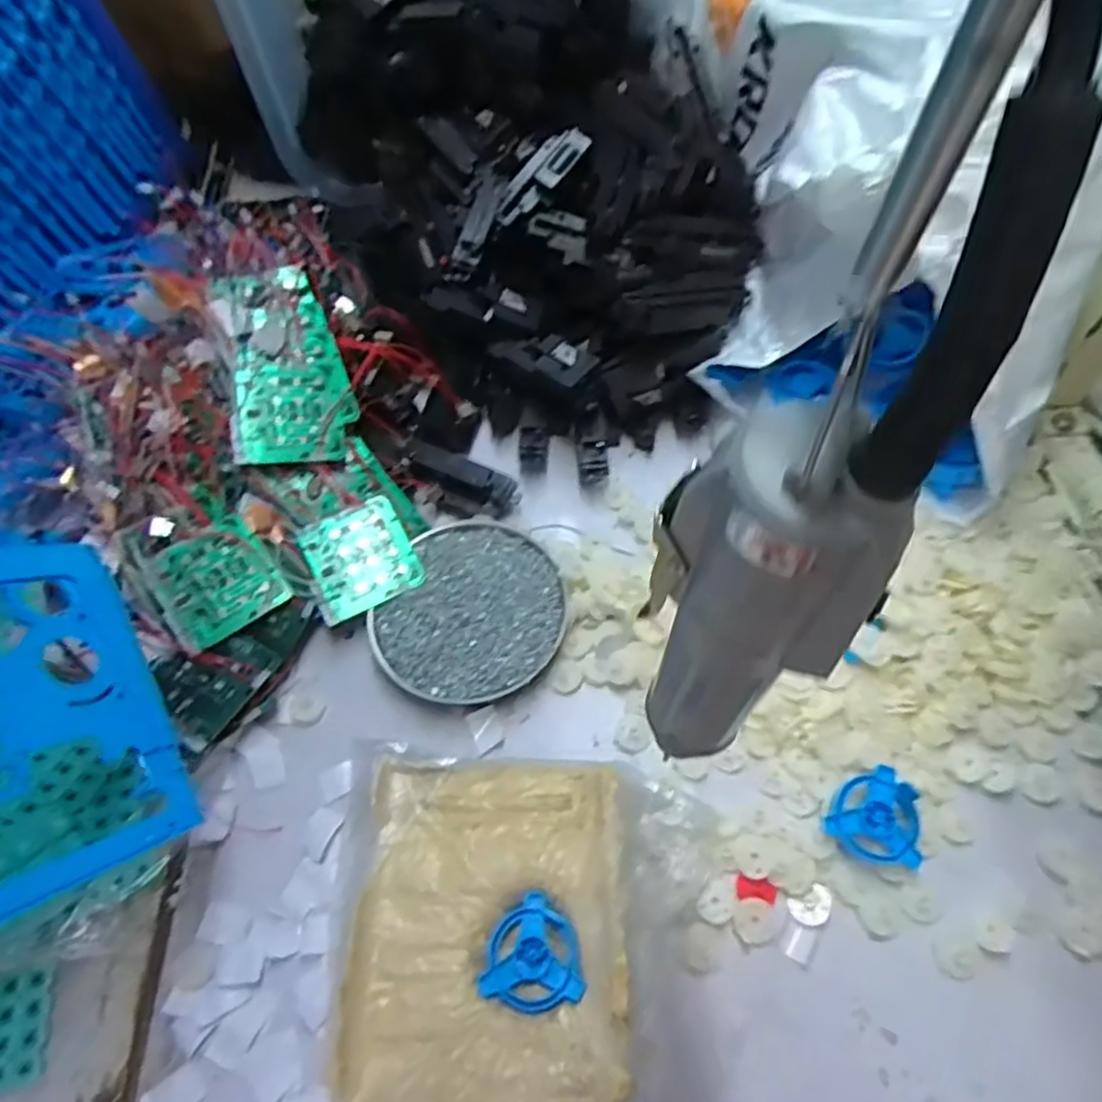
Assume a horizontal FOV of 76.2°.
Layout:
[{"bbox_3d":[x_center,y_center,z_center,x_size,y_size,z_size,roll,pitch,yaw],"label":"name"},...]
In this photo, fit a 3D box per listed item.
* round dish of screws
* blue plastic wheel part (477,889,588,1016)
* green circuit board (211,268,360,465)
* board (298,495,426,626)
[{"bbox_3d":[-0.053,0.043,0.493,0.123,0.032,0.130,-2,60,3],"label":"round dish of screws"},{"bbox_3d":[-0.006,0.220,0.384,0.054,0.005,0.056,15,63,12],"label":"blue plastic wheel part"},{"bbox_3d":[-0.189,-0.133,0.505,0.081,0.011,0.142,-8,81,-27],"label":"green circuit board"},{"bbox_3d":[-0.136,0.005,0.497,0.072,0.007,0.071,-26,82,-18],"label":"board"}]

